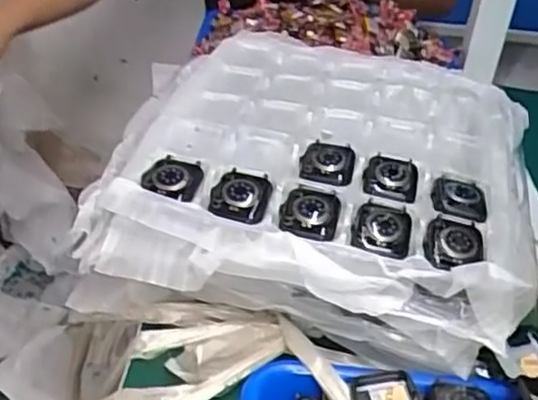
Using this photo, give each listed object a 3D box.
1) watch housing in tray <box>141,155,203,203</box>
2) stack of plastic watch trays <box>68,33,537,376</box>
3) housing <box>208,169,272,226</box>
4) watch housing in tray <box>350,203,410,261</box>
[{"bbox_3d":[-0.068,-0.016,0.482,0.040,0.007,0.047,9,34,6],"label":"watch housing in tray"},{"bbox_3d":[0.044,-0.026,0.571,0.331,0.086,0.351,10,34,8],"label":"stack of plastic watch trays"},{"bbox_3d":[-0.020,-0.003,0.472,0.041,0.010,0.052,9,34,7],"label":"housing"},{"bbox_3d":[0.076,0.022,0.458,0.038,0.011,0.044,11,34,9],"label":"watch housing in tray"}]

